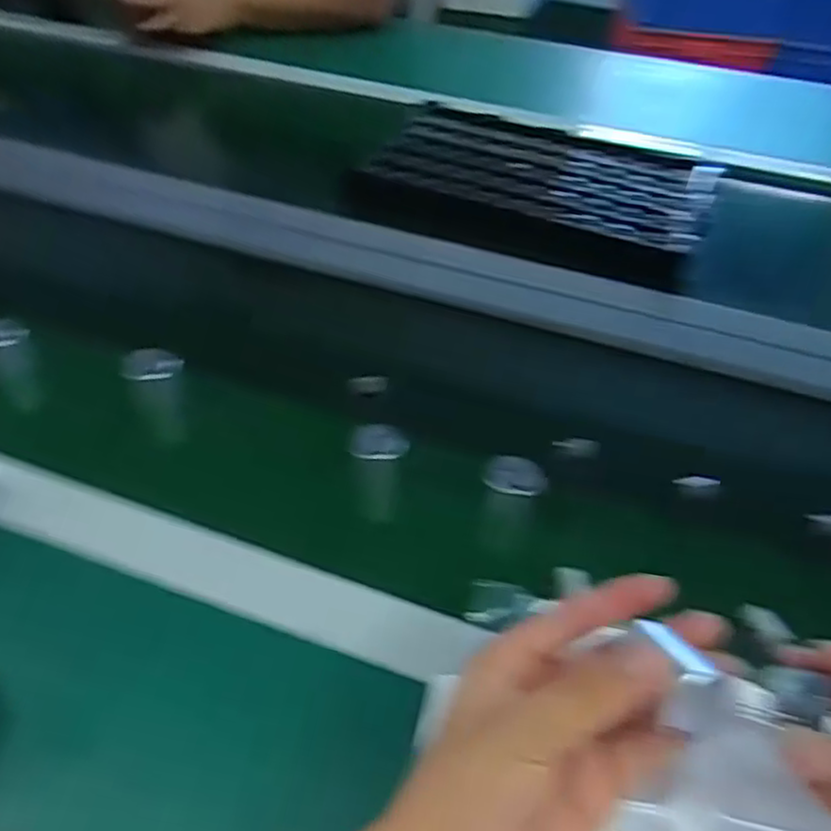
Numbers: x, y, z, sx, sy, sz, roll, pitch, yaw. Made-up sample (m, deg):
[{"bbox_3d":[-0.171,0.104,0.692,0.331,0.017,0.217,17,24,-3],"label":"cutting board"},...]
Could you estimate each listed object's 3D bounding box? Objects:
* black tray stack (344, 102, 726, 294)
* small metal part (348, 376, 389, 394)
[{"bbox_3d":[0.137,-0.252,0.791,0.360,0.051,0.234,12,48,8],"label":"black tray stack"},{"bbox_3d":[-0.036,-0.024,0.550,0.031,0.010,0.010,-4,48,-7],"label":"small metal part"}]

